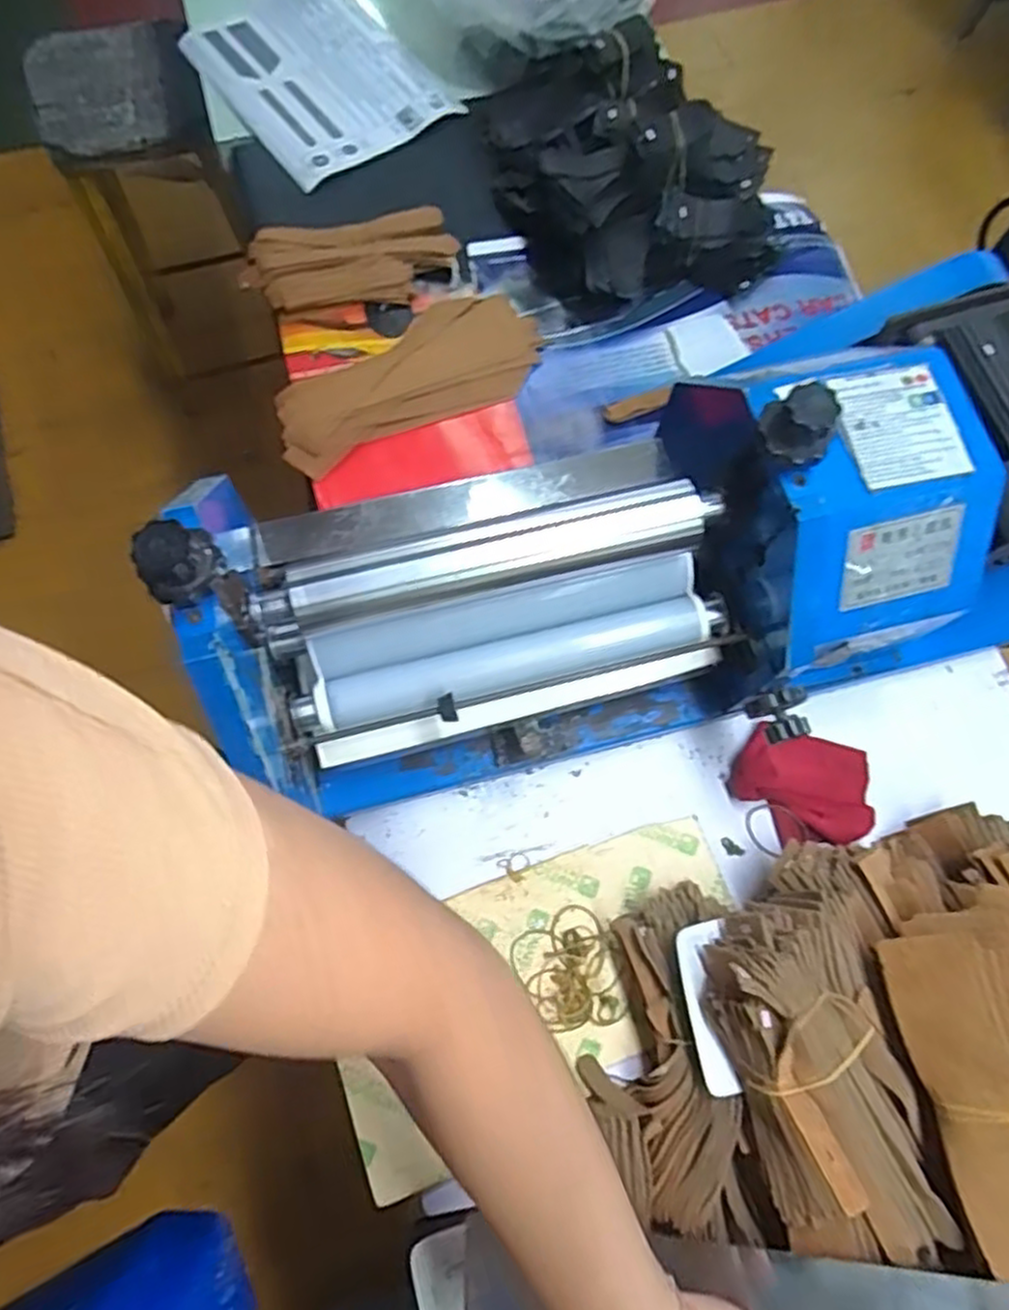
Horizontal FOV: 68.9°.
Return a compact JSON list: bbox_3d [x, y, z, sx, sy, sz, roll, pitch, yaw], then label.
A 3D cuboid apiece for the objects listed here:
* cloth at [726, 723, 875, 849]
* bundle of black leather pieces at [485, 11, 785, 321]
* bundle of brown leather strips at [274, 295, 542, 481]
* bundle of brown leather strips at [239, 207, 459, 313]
[{"bbox_3d":[0.243,0.104,0.588,0.114,0.032,0.087,14,73,3],"label":"cloth"},{"bbox_3d":[0.114,-0.507,0.738,0.230,0.103,0.339,-19,74,-7],"label":"bundle of black leather pieces"},{"bbox_3d":[-0.091,-0.265,0.696,0.261,0.025,0.114,-28,75,-9],"label":"bundle of brown leather strips"},{"bbox_3d":[-0.156,-0.390,0.731,0.209,0.032,0.088,-6,73,-3],"label":"bundle of brown leather strips"}]

